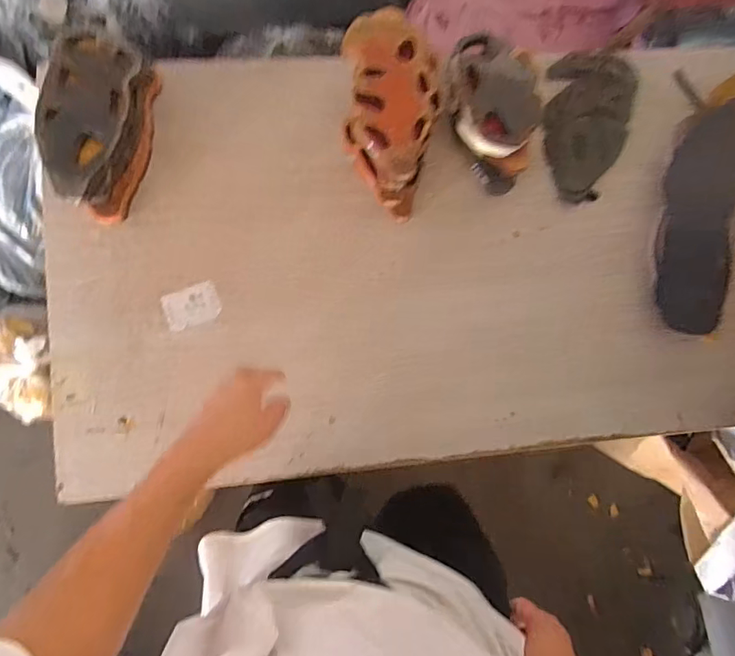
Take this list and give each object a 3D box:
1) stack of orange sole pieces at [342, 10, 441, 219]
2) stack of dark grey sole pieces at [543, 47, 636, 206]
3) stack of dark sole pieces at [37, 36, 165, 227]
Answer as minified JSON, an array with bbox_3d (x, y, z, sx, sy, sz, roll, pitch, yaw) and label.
[{"bbox_3d":[0.030,-0.277,0.630,0.112,0.101,0.231,-1,86,-4],"label":"stack of orange sole pieces"},{"bbox_3d":[0.337,-0.306,0.729,0.145,0.042,0.239,3,85,-4],"label":"stack of dark grey sole pieces"},{"bbox_3d":[-0.343,-0.251,0.615,0.106,0.071,0.214,9,85,-4],"label":"stack of dark sole pieces"}]

